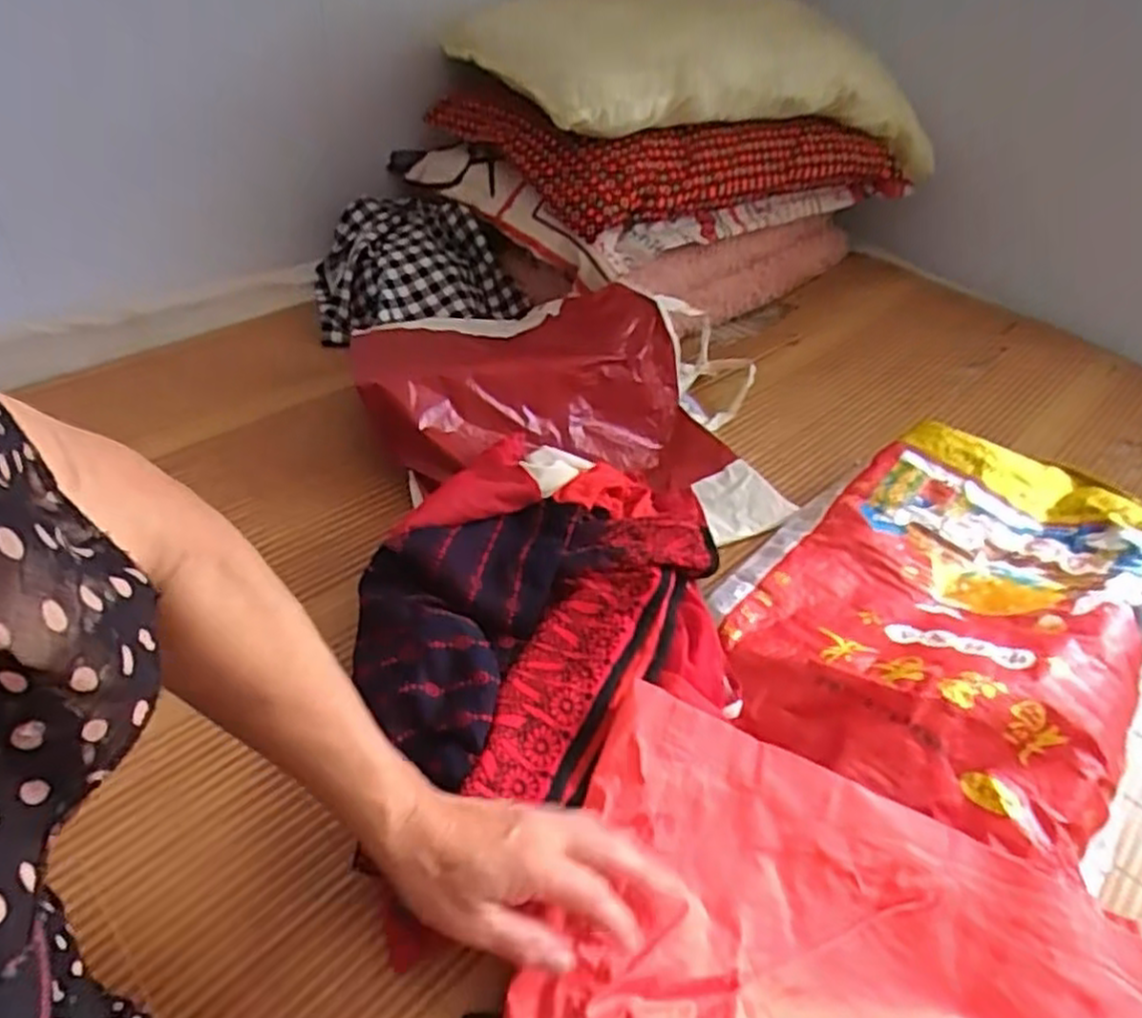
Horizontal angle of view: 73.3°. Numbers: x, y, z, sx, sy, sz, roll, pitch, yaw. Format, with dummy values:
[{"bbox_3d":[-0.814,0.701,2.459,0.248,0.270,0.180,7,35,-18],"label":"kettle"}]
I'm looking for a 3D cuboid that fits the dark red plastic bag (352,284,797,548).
[{"bbox_3d":[-0.003,-0.137,0.806,0.428,0.097,0.321,7,41,0],"label":"dark red plastic bag"}]

